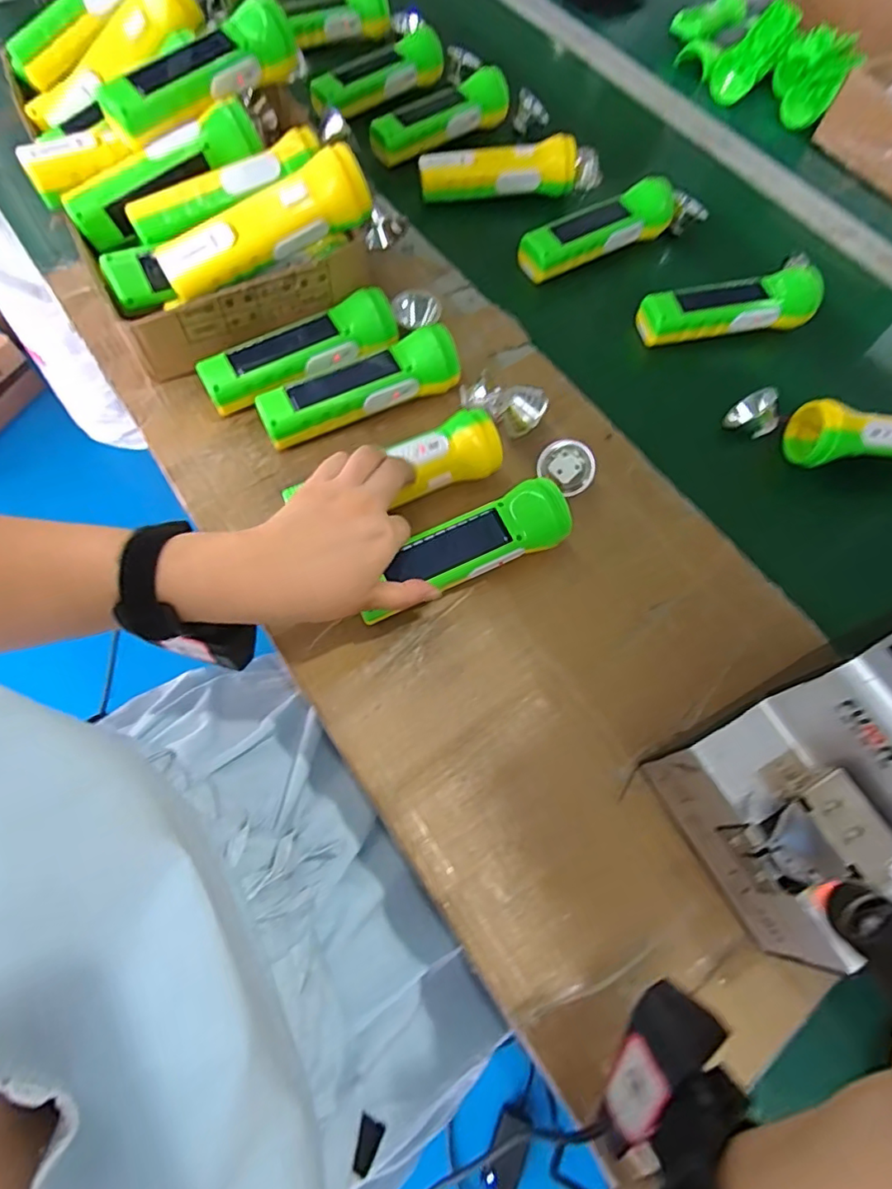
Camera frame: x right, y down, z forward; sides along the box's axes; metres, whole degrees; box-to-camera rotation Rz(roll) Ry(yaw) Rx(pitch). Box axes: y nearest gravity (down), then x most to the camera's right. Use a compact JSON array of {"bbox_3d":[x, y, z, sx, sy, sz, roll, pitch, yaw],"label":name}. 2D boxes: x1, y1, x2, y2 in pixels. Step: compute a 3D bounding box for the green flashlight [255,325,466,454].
[{"bbox_3d":[-0.070,-0.168,0.468,0.167,0.044,0.048,-22,68,-13],"label":"green flashlight"}]

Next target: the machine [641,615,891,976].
[{"bbox_3d":[0.237,0.097,0.317,0.179,0.145,0.123,-27,70,-14],"label":"machine"}]

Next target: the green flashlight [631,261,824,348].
[{"bbox_3d":[0.275,-0.275,0.551,0.184,0.047,0.045,-7,66,-6],"label":"green flashlight"}]

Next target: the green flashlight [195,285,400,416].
[{"bbox_3d":[-0.120,-0.201,0.478,0.166,0.044,0.054,-31,71,-16],"label":"green flashlight"}]

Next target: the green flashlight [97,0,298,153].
[{"bbox_3d":[-0.195,-0.422,0.465,0.175,0.056,0.053,-37,72,-18],"label":"green flashlight"}]

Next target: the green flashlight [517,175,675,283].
[{"bbox_3d":[0.158,-0.375,0.581,0.179,0.037,0.052,-26,69,-14],"label":"green flashlight"}]

